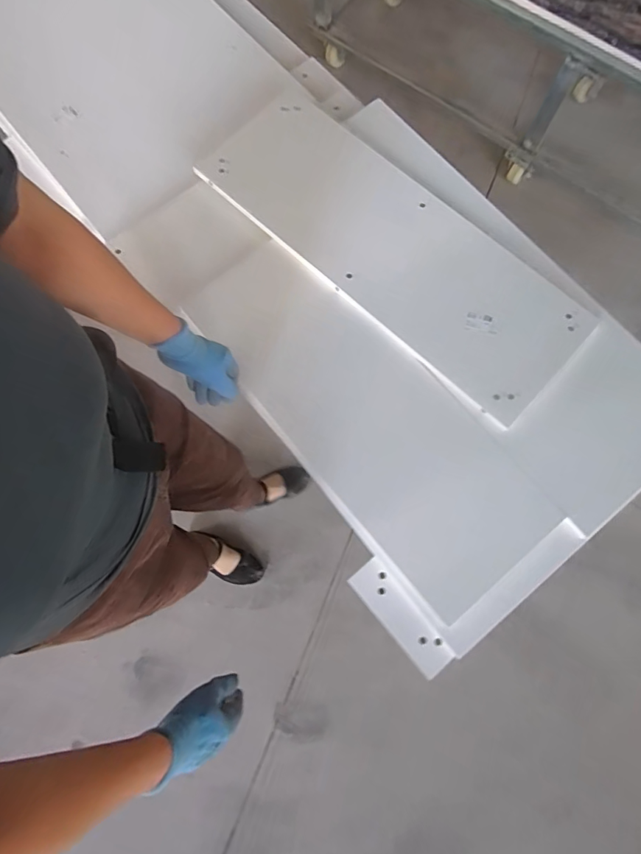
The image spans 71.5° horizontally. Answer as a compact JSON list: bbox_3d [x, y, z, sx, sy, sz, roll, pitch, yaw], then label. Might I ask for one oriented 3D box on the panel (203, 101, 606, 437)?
[{"bbox_3d":[0.121,-0.357,0.849,0.776,0.026,0.277,43,80,12],"label":"panel"}]

